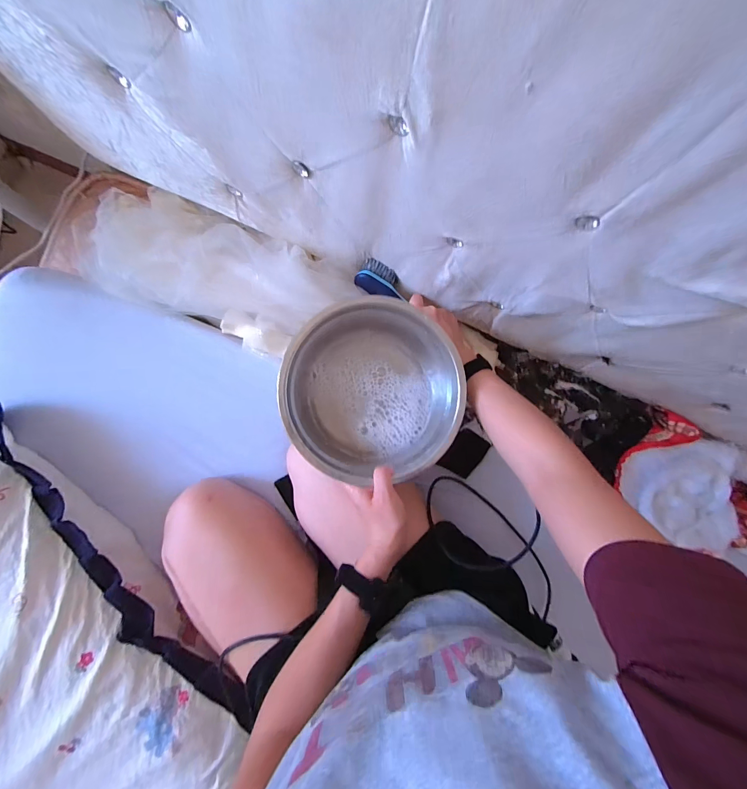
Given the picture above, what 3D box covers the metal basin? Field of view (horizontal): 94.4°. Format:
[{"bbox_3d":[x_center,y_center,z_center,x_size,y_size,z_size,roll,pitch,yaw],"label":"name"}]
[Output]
[{"bbox_3d":[0.000,-0.002,0.443,0.217,0.071,0.207,-3,89,-5],"label":"metal basin"}]

